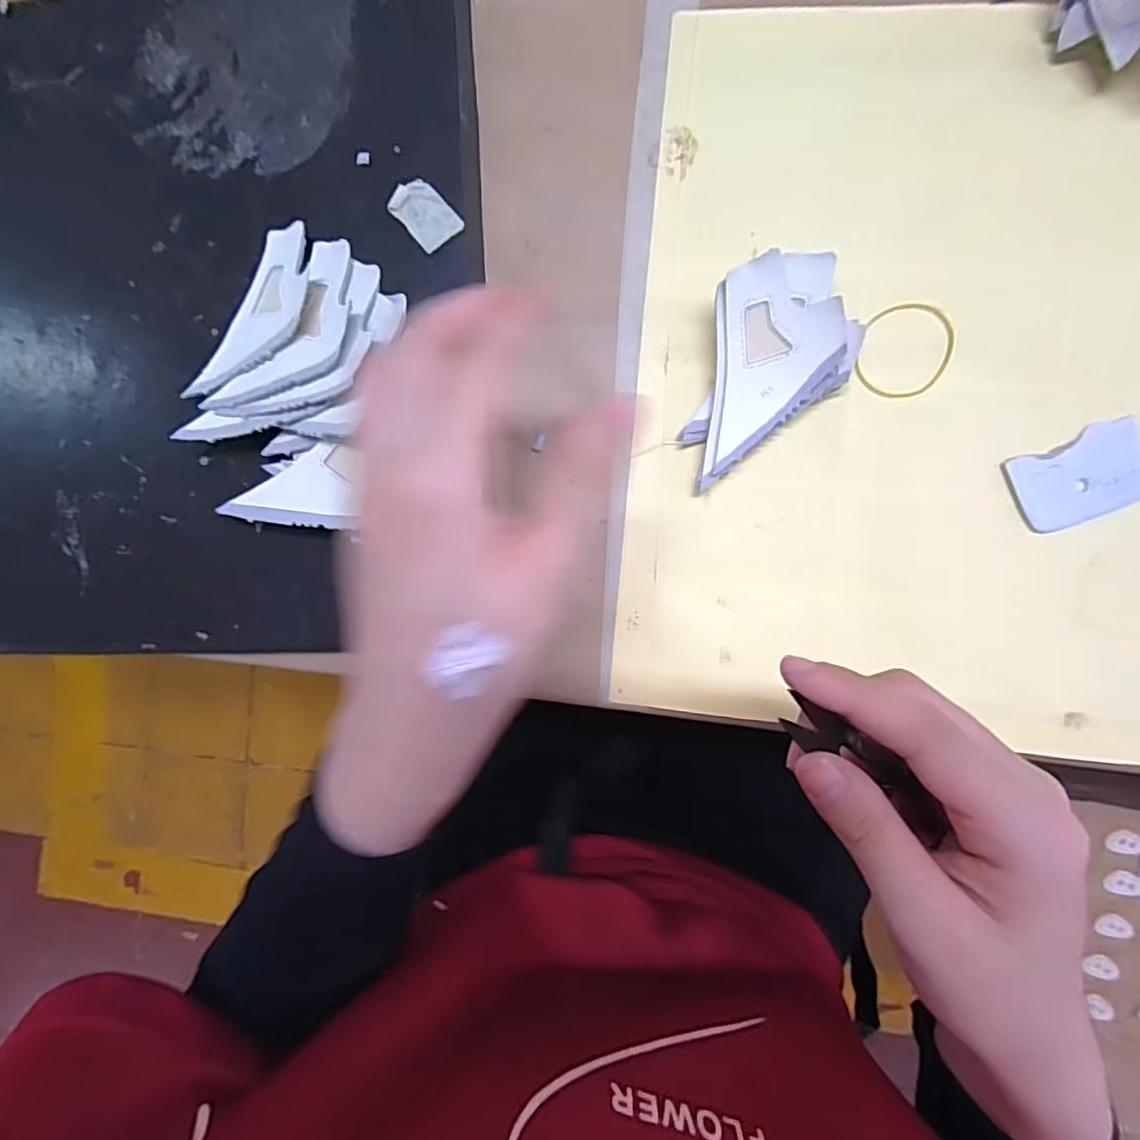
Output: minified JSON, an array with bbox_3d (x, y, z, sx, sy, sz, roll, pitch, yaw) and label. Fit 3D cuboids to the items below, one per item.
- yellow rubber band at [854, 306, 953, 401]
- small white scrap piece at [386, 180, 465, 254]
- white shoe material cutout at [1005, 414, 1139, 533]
[{"bbox_3d":[0.146,-0.095,0.267,0.037,0.004,0.040,0,92,4],"label":"yellow rubber band"},{"bbox_3d":[-0.063,-0.156,0.268,0.020,0.004,0.031,-43,89,4],"label":"small white scrap piece"},{"bbox_3d":[0.219,-0.040,0.262,0.053,0.004,0.036,-24,90,4],"label":"white shoe material cutout"}]

